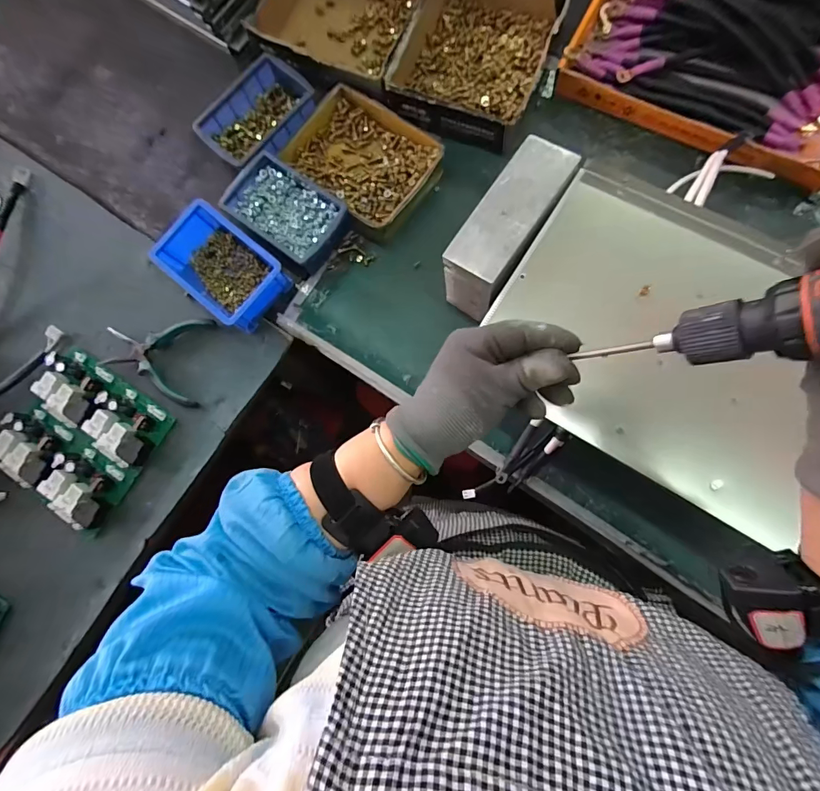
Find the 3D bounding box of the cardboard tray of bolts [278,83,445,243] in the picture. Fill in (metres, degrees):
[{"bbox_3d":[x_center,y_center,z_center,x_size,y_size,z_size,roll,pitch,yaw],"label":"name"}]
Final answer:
[{"bbox_3d":[-0.064,-0.308,0.548,0.185,0.032,0.142,37,88,9],"label":"cardboard tray of bolts"}]

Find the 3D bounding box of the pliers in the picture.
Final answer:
[{"bbox_3d":[-0.335,-0.051,0.544,0.145,0.023,0.113,7,83,7],"label":"pliers"}]

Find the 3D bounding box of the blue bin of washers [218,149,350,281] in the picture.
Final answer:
[{"bbox_3d":[-0.157,-0.231,0.538,0.143,0.046,0.101,39,88,9],"label":"blue bin of washers"}]

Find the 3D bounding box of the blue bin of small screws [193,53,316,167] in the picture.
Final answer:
[{"bbox_3d":[-0.197,-0.365,0.558,0.106,0.050,0.146,38,88,9],"label":"blue bin of small screws"}]

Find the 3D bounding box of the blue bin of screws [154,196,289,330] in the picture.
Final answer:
[{"bbox_3d":[-0.237,-0.161,0.533,0.144,0.056,0.099,40,88,9],"label":"blue bin of screws"}]

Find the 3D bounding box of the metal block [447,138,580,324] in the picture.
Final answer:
[{"bbox_3d":[0.106,-0.176,0.468,0.063,0.114,0.167,34,87,9],"label":"metal block"}]

